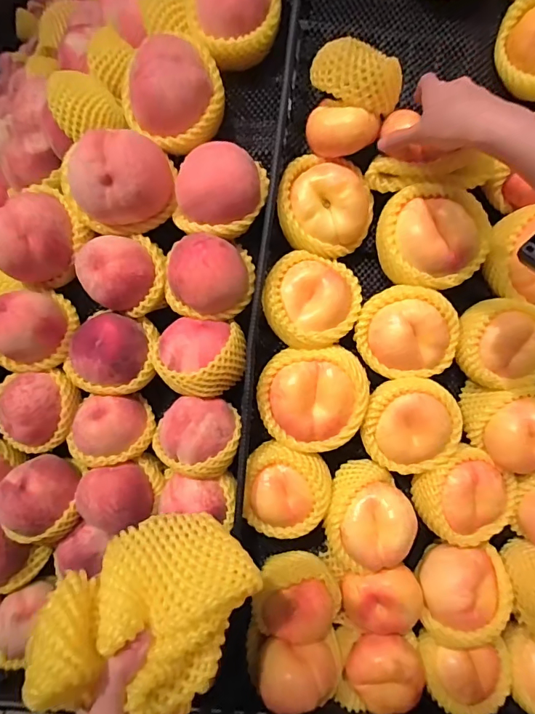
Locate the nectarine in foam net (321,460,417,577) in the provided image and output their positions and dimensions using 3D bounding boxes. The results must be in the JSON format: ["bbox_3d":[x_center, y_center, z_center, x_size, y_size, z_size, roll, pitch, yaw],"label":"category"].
[{"bbox_3d":[0.106,0.175,0.475,0.088,0.085,0.106,-5,61,-4],"label":"nectarine in foam net"}]

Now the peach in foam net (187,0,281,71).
[{"bbox_3d":[-0.036,-0.372,0.458,0.092,0.072,0.096,-9,61,-6],"label":"peach in foam net"}]

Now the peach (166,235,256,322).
[{"bbox_3d":[-0.060,-0.084,0.449,0.094,0.062,0.073,-13,62,-8],"label":"peach"}]

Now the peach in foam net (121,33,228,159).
[{"bbox_3d":[-0.099,-0.277,0.453,0.097,0.075,0.086,-22,63,-13],"label":"peach in foam net"}]

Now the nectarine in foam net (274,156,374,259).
[{"bbox_3d":[0.061,-0.159,0.463,0.102,0.059,0.099,1,101,5],"label":"nectarine in foam net"}]

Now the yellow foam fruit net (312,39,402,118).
[{"bbox_3d":[0.085,-0.264,0.412,0.087,0.054,0.040,10,61,4],"label":"yellow foam fruit net"}]

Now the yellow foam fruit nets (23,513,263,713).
[{"bbox_3d":[-0.078,0.167,0.287,0.109,0.058,0.130,28,64,14],"label":"yellow foam fruit nets"}]

